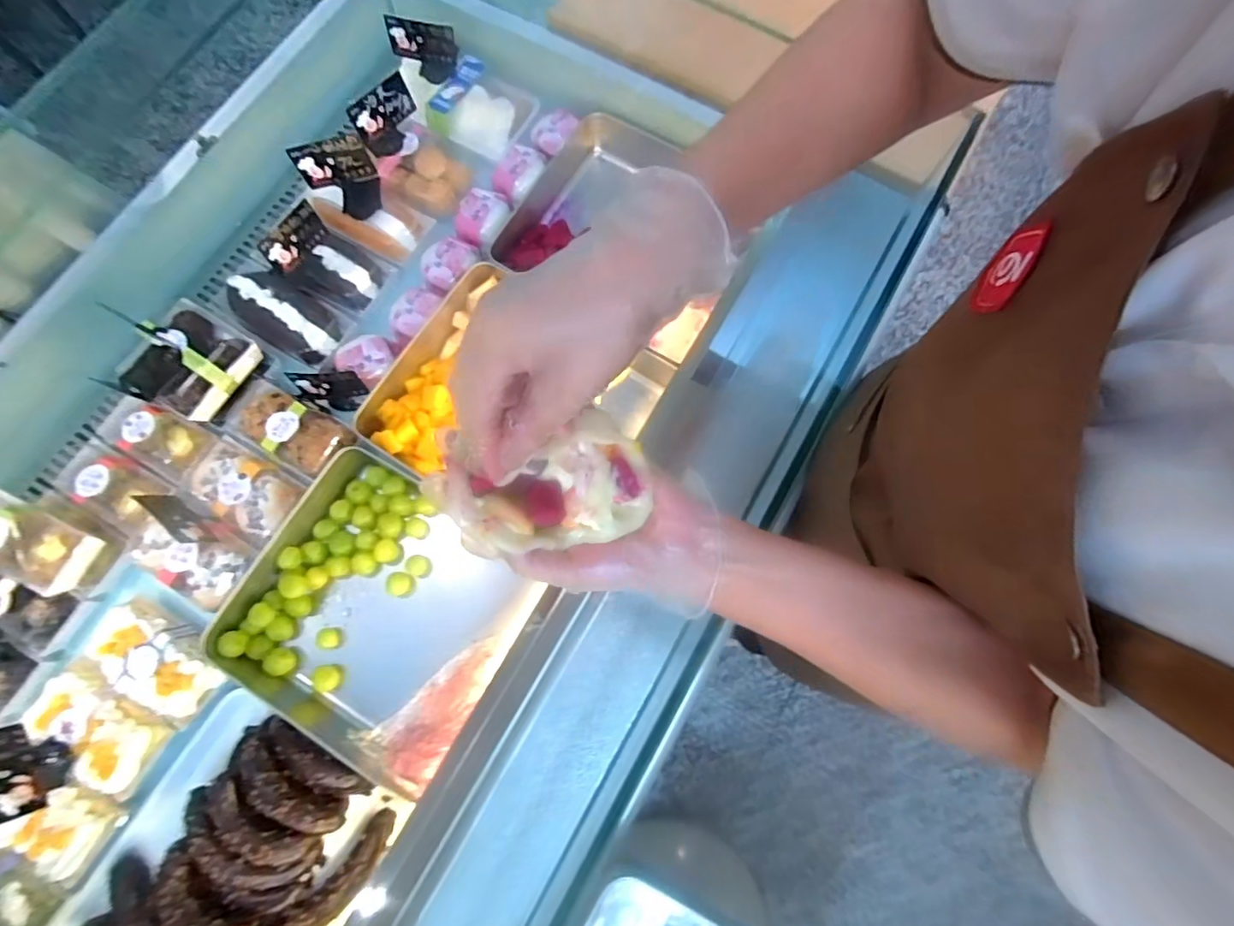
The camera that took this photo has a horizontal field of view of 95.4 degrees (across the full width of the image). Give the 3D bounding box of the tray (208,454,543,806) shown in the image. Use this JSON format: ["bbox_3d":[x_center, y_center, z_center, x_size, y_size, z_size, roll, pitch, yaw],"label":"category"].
[{"bbox_3d":[-0.281,0.185,0.697,0.328,0.071,0.298,30,78,6],"label":"tray"}]

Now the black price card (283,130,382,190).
[{"bbox_3d":[-0.355,-0.376,0.704,0.092,0.058,0.009,-11,64,5],"label":"black price card"}]

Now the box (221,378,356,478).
[{"bbox_3d":[-0.431,-0.048,0.729,0.169,0.039,0.081,27,78,6],"label":"box"}]

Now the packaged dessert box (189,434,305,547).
[{"bbox_3d":[-0.473,0.036,0.711,0.147,0.034,0.096,30,78,6],"label":"packaged dessert box"}]

